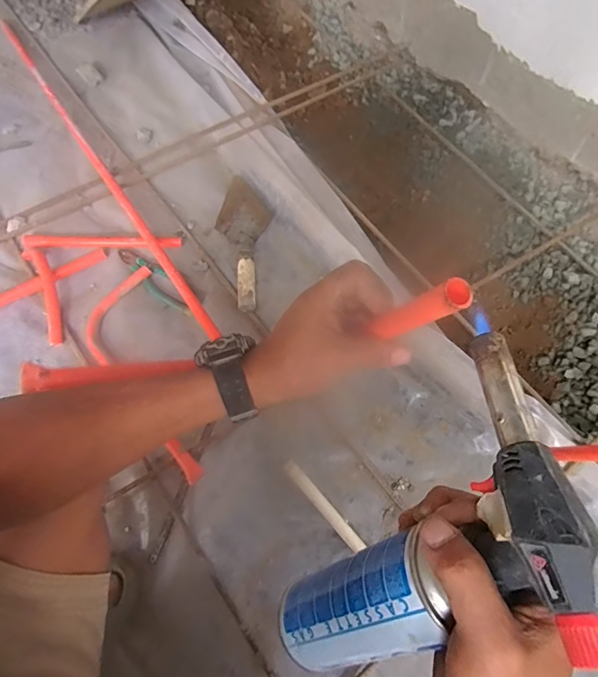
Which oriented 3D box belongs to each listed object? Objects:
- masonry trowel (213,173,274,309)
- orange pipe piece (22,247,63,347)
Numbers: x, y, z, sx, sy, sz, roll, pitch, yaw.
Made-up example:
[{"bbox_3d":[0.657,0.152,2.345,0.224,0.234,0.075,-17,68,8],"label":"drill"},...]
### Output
[{"bbox_3d":[-0.109,-0.203,0.865,0.111,0.039,0.342,-5,64,-4],"label":"masonry trowel"},{"bbox_3d":[-0.485,-0.089,0.817,0.042,0.018,0.222,-25,67,-14],"label":"orange pipe piece"}]

